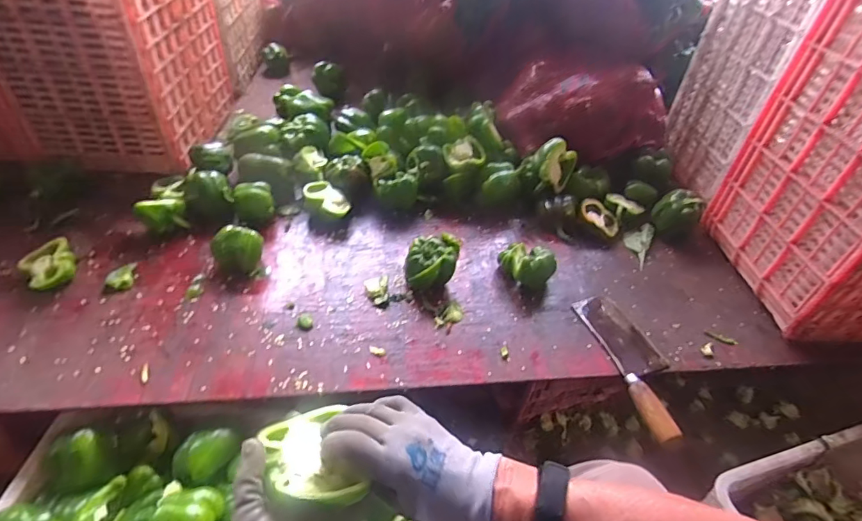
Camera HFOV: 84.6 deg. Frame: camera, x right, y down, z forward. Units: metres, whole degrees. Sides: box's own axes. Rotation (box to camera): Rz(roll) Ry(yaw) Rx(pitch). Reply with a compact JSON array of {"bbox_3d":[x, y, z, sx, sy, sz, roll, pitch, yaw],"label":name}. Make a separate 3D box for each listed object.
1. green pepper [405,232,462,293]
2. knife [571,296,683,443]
[{"bbox_3d":[0.002,0.002,0.778,0.082,0.063,0.080,9,43,2],"label":"green pepper"},{"bbox_3d":[0.312,0.145,0.716,0.089,0.022,0.247,-7,45,-15],"label":"knife"}]

